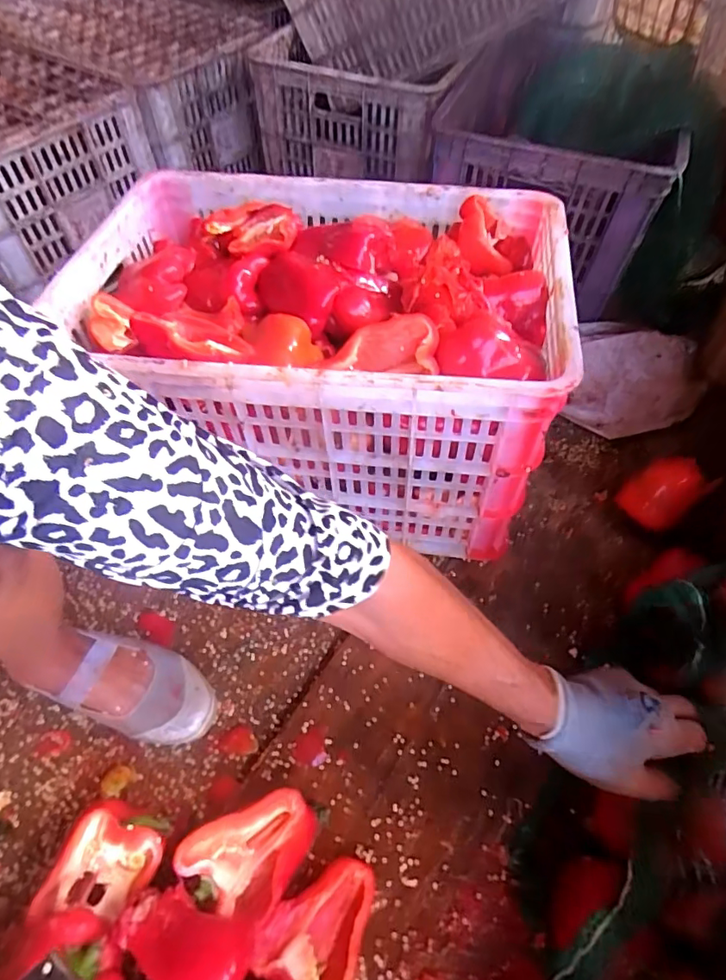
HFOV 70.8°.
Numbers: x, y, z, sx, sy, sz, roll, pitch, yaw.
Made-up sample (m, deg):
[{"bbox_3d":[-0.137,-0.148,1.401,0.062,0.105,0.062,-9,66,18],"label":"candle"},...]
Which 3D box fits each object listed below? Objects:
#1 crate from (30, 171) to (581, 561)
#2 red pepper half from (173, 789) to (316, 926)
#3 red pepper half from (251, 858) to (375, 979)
[{"bbox_3d":[-0.030,-0.164,0.628,0.476,0.269,0.361,5,56,3],"label":"crate"},{"bbox_3d":[-0.098,0.318,0.463,0.088,0.058,0.097,32,61,19],"label":"red pepper half"},{"bbox_3d":[-0.033,0.372,0.435,0.080,0.042,0.104,33,62,20],"label":"red pepper half"}]

